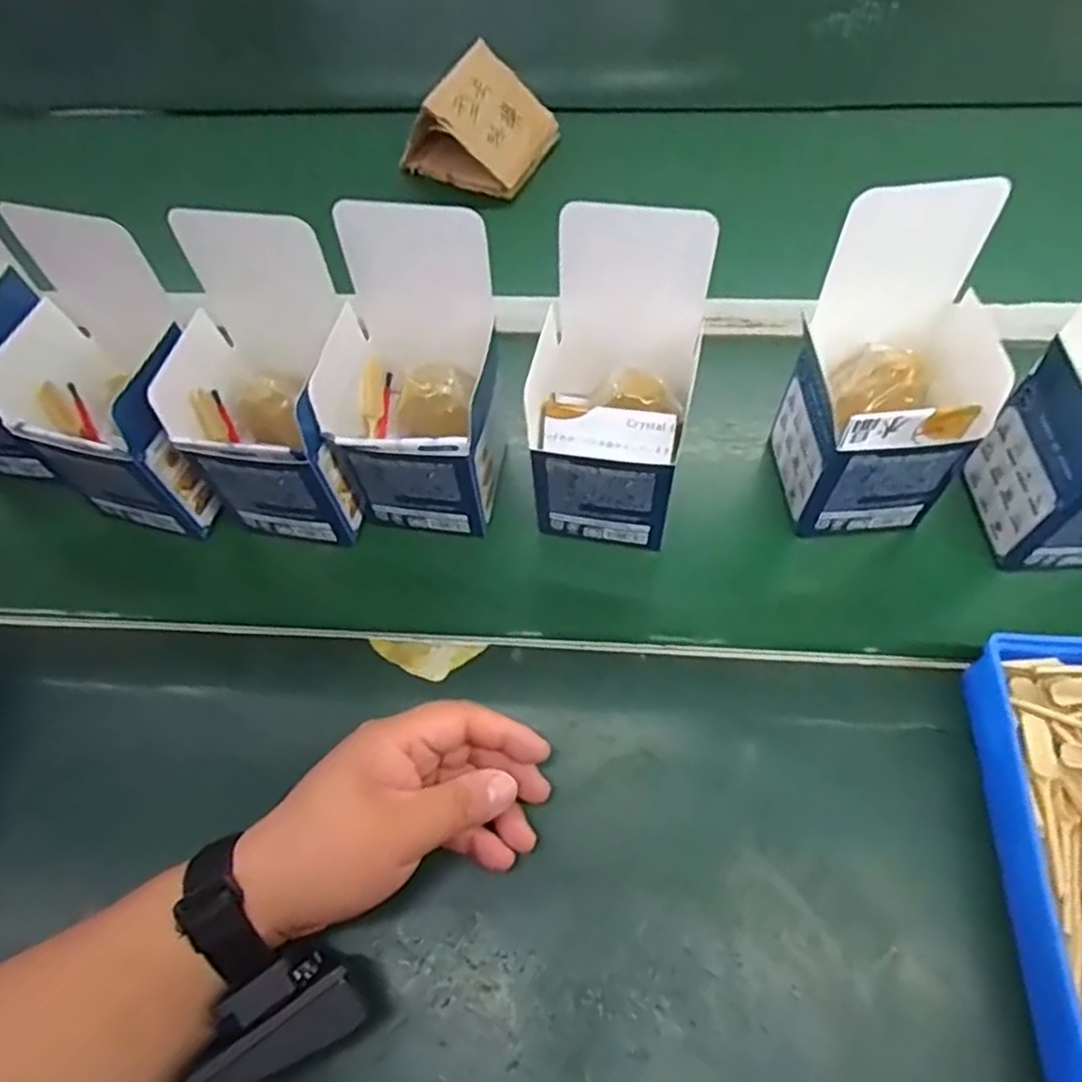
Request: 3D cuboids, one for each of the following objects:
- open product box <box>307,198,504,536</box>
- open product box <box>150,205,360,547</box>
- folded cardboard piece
[{"bbox_3d":[-0.072,-0.093,0.423,0.095,0.165,0.102,7,60,6],"label":"open product box"},{"bbox_3d":[-0.163,-0.093,0.431,0.096,0.156,0.113,8,60,7],"label":"open product box"},{"bbox_3d":[-0.052,-0.376,0.642,0.107,0.076,0.111,25,64,16],"label":"folded cardboard piece"}]

